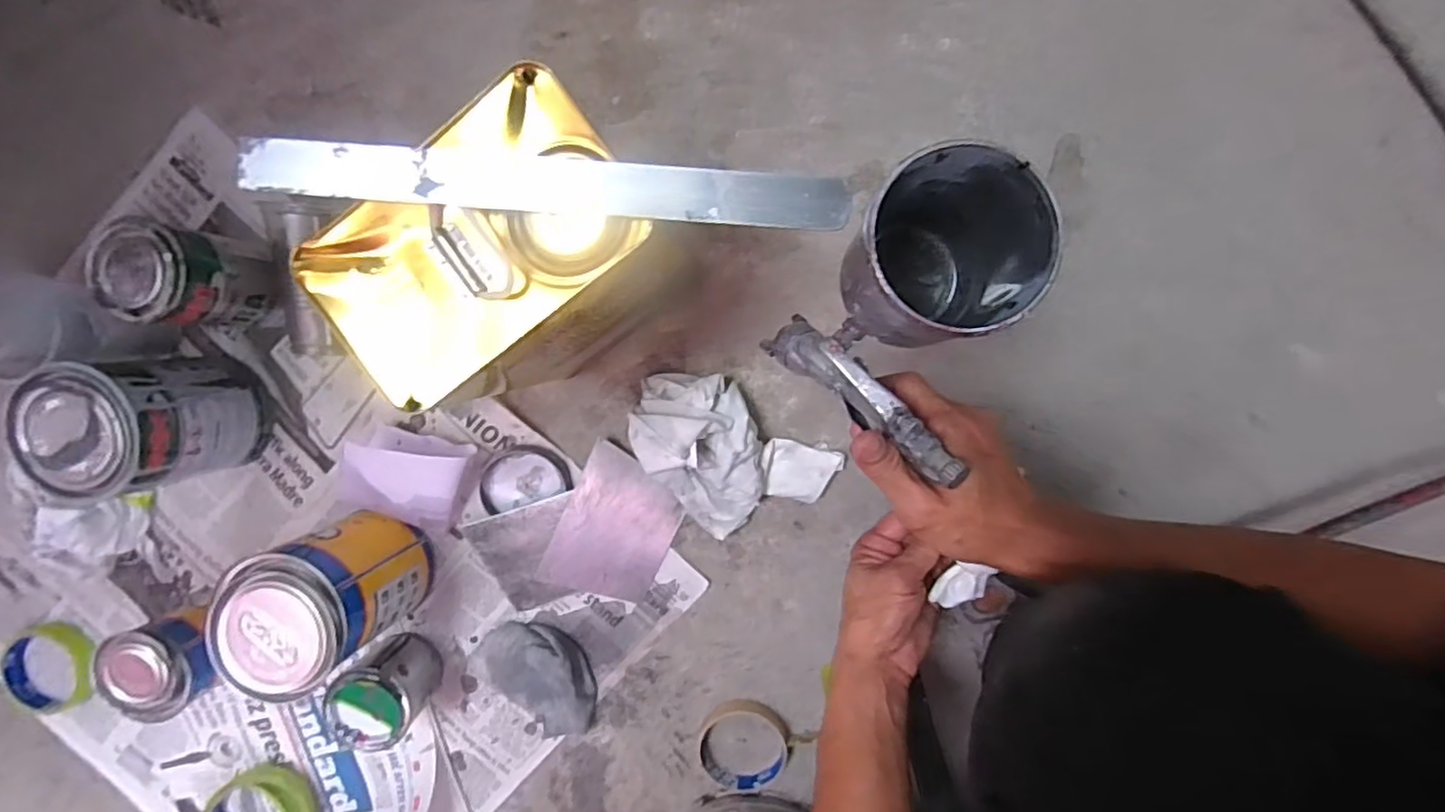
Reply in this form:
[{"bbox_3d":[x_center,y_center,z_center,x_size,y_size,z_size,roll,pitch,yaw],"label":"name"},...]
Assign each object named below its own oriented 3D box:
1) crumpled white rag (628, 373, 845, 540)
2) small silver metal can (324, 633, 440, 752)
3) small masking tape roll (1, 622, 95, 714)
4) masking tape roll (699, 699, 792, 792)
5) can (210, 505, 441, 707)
[{"bbox_3d":[-0.003,0.045,0.538,0.174,0.057,0.116,37,97,0],"label":"crumpled white rag"},{"bbox_3d":[-0.300,0.254,0.570,0.070,0.066,0.070,0,96,4],"label":"small silver metal can"},{"bbox_3d":[-0.660,0.257,0.628,0.074,0.023,0.089,11,96,3],"label":"small masking tape roll"},{"bbox_3d":[0.022,0.316,0.593,0.082,0.018,0.084,0,96,4],"label":"masking tape roll"},{"bbox_3d":[-0.322,0.154,0.528,0.107,0.134,0.103,-27,93,6],"label":"can"}]

